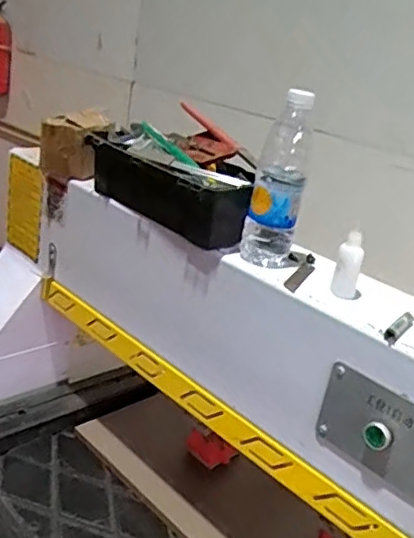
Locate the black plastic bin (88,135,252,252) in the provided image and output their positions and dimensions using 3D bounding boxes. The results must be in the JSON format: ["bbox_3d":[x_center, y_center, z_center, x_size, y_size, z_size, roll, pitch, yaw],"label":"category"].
[{"bbox_3d":[-0.065,-0.116,0.850,0.101,0.088,0.307,-8,28,-38],"label":"black plastic bin"}]

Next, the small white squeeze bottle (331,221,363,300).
[{"bbox_3d":[0.167,-0.006,0.688,0.028,0.079,0.031,15,22,12],"label":"small white squeeze bottle"}]

